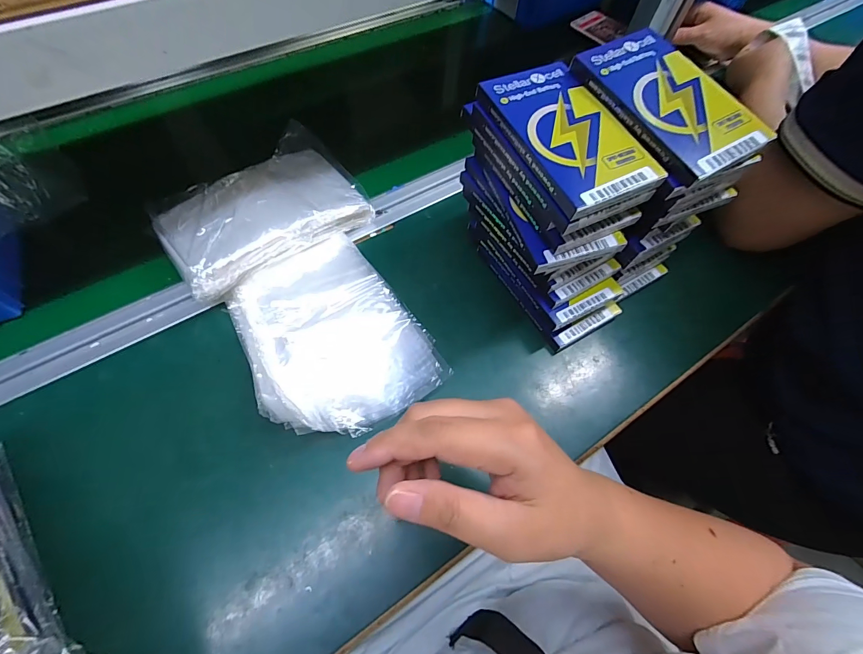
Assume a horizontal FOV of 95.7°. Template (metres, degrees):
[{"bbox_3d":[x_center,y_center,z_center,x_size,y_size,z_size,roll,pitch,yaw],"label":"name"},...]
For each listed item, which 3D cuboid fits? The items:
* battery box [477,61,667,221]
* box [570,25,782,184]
[{"bbox_3d":[0.097,-0.141,0.285,0.076,0.017,0.129,-24,66,-14],"label":"battery box"},{"bbox_3d":[0.173,-0.165,0.286,0.073,0.021,0.130,-27,67,-16],"label":"box"}]

